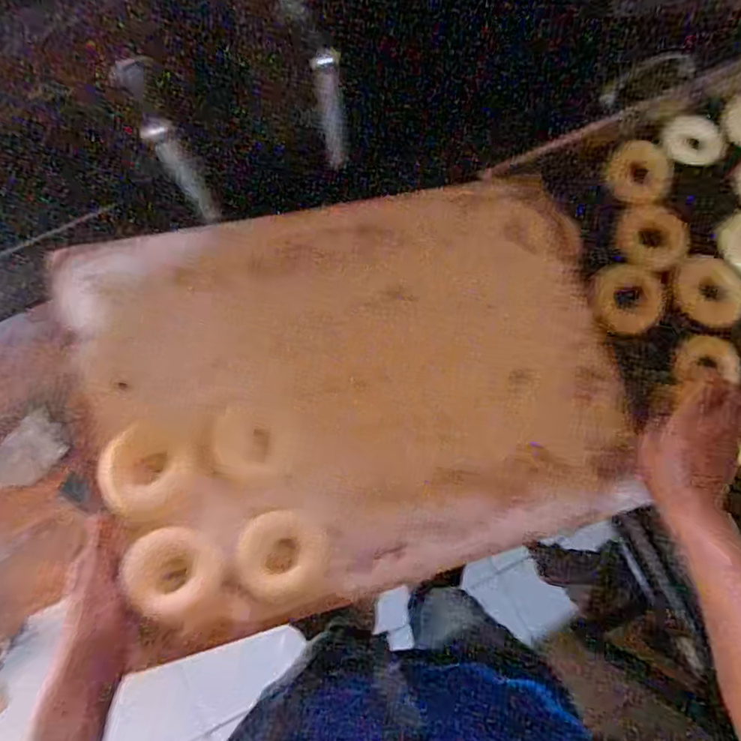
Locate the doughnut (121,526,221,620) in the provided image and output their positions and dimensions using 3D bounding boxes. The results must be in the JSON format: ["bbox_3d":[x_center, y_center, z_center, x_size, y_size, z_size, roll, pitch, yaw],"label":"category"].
[{"bbox_3d":[-0.189,0.192,0.561,0.082,0.028,0.082,3,78,-16],"label":"doughnut"}]

